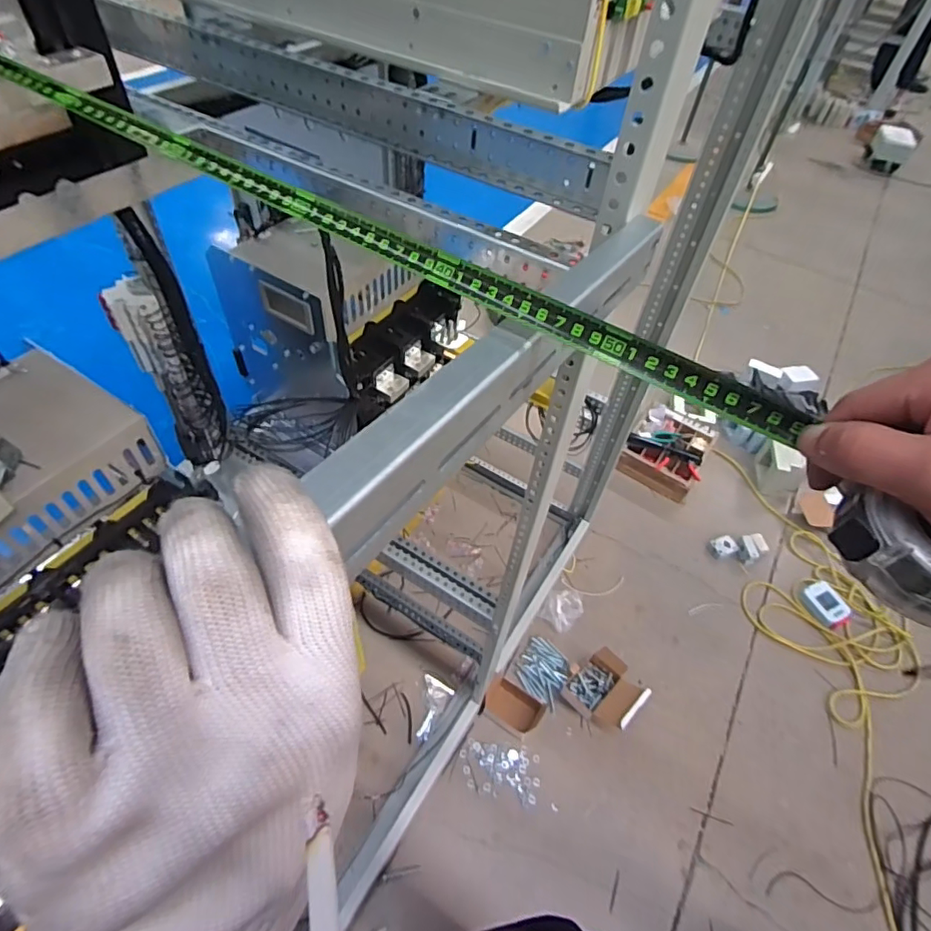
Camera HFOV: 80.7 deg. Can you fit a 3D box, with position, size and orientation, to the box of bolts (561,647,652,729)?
[{"bbox_3d":[0.390,0.612,1.511,0.197,0.134,0.164,40,58,23],"label":"box of bolts"}]

